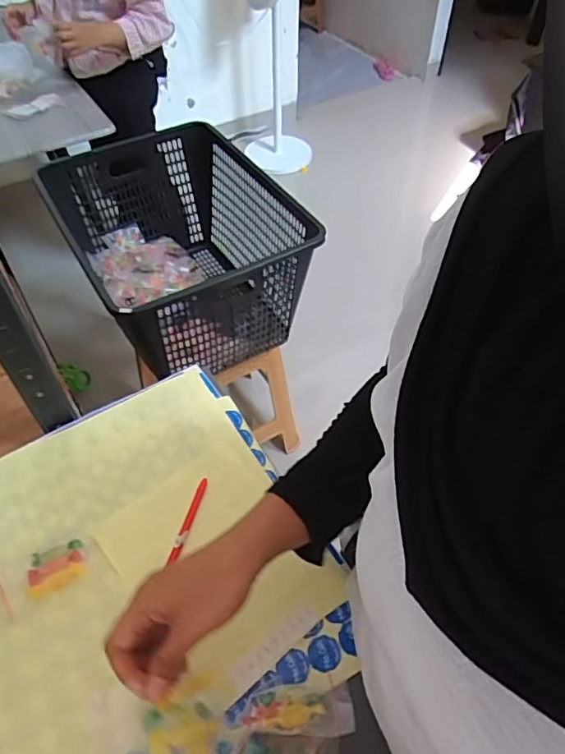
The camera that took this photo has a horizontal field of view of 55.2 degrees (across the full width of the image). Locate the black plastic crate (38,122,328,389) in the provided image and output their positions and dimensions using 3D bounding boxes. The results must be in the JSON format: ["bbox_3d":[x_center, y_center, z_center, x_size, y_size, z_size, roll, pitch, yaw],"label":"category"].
[{"bbox_3d":[-0.194,-0.253,1.116,0.366,0.293,0.478,-26,55,-20],"label":"black plastic crate"}]

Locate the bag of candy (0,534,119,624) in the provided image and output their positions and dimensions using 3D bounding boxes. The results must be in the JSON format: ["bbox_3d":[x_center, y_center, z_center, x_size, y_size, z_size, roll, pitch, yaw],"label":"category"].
[{"bbox_3d":[-0.214,0.182,0.497,0.108,0.008,0.053,-18,53,-14],"label":"bag of candy"}]

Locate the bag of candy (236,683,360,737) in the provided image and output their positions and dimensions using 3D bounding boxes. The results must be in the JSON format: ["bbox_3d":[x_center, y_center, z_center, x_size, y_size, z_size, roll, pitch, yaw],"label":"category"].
[{"bbox_3d":[0.011,0.258,0.422,0.086,0.023,0.036,0,50,0],"label":"bag of candy"}]

